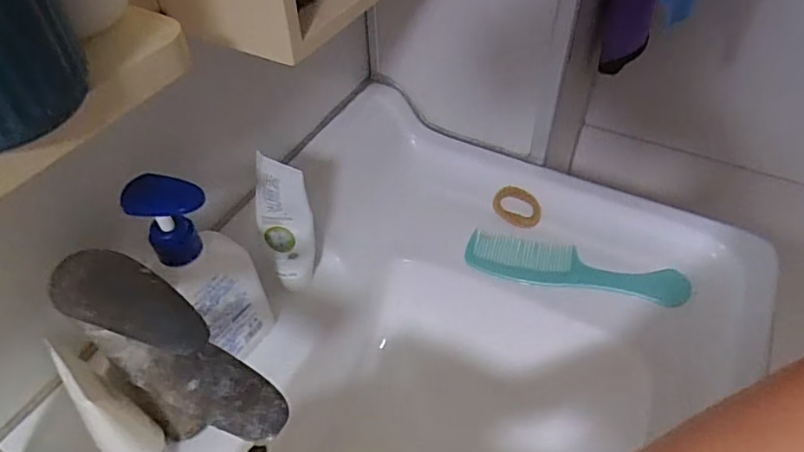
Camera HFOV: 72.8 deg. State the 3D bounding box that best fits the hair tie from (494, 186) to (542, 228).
[{"bbox_3d":[0.130,-0.023,0.618,0.043,0.004,0.060,-43,63,-5],"label":"hair tie"}]

